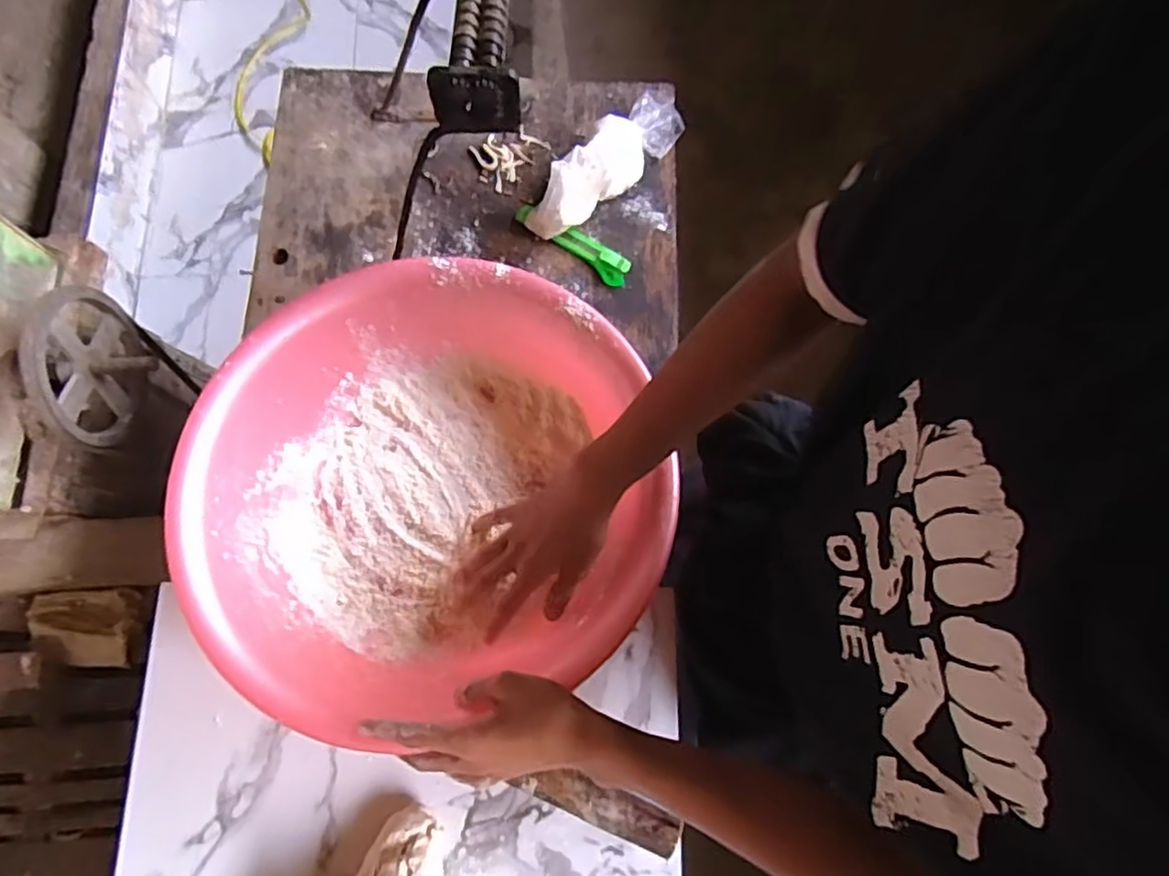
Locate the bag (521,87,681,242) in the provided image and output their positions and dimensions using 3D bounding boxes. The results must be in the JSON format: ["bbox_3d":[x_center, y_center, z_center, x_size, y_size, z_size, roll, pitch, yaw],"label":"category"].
[{"bbox_3d":[0.031,-0.314,0.742,0.062,0.080,0.230,36,64,11],"label":"bag"}]

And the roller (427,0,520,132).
[{"bbox_3d":[-0.084,-0.349,0.553,0.070,0.051,0.194,0,74,2],"label":"roller"}]

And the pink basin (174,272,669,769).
[{"bbox_3d":[-0.136,0.040,0.611,0.390,0.129,0.376,-1,74,2],"label":"pink basin"}]

